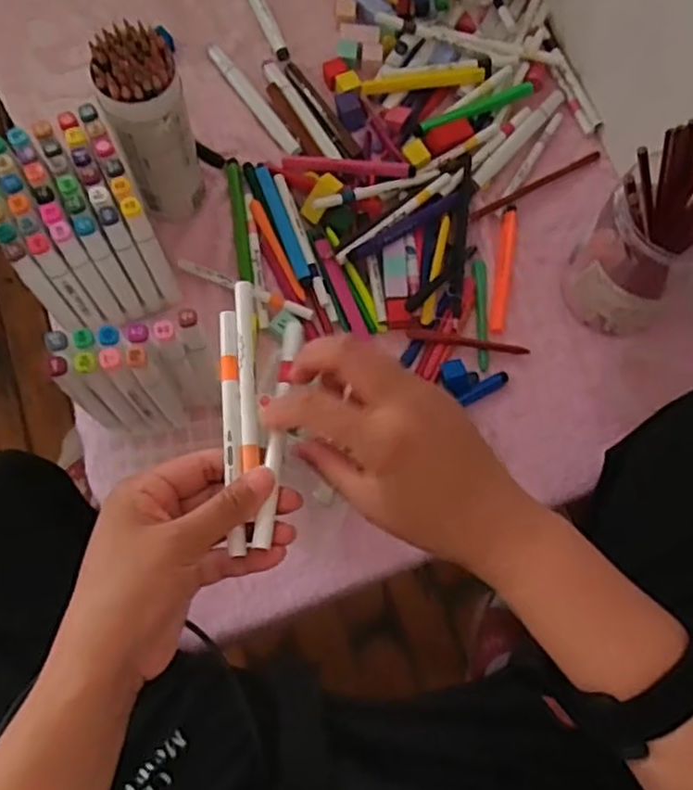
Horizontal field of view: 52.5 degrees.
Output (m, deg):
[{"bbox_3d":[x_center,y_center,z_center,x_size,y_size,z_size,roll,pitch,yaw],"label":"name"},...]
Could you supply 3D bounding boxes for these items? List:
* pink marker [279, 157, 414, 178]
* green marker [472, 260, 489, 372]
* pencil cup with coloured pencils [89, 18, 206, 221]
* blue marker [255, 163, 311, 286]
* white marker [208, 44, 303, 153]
[{"bbox_3d":[0.002,-0.216,0.666,0.123,0.015,0.015,6,73,-1],"label":"pink marker"},{"bbox_3d":[0.124,-0.074,0.644,0.012,0.006,0.108,1,73,-3],"label":"green marker"},{"bbox_3d":[-0.158,-0.217,0.593,0.061,0.180,0.064,1,73,-3],"label":"pencil cup with coloured pencils"},{"bbox_3d":[-0.059,-0.161,0.654,0.013,0.011,0.133,-19,75,-9],"label":"blue marker"},{"bbox_3d":[-0.091,-0.294,0.695,0.016,0.013,0.154,-34,78,-9],"label":"white marker"}]

